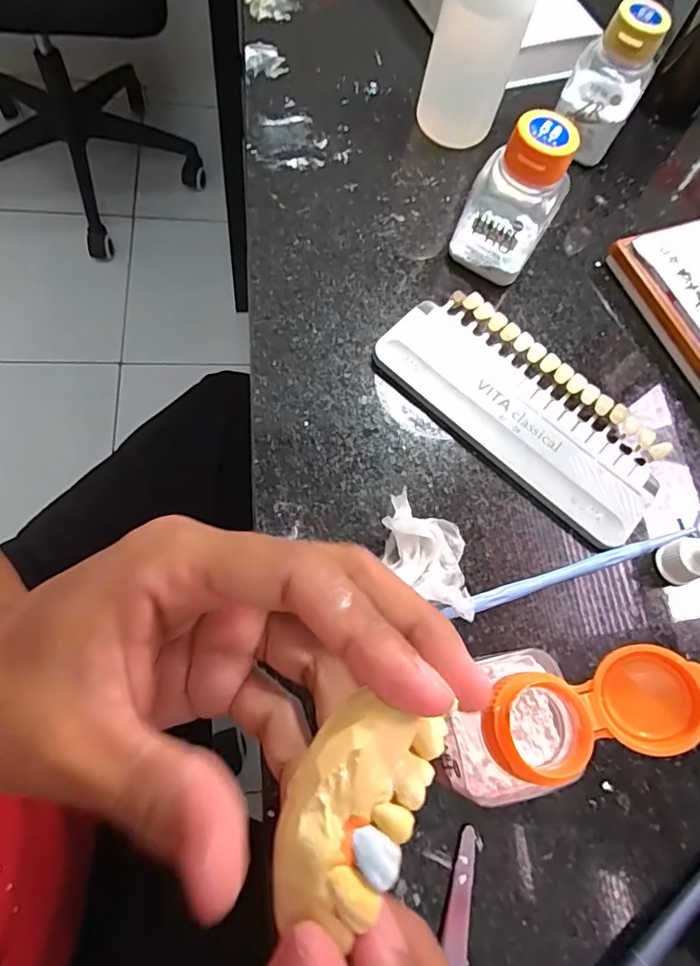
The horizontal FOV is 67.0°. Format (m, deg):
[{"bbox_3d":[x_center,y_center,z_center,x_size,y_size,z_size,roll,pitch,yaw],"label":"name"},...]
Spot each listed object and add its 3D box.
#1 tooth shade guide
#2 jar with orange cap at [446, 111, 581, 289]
[{"bbox_3d":[0.086,-0.039,0.259,0.144,0.009,0.068,41,69,9],"label":"tooth shade guide"},{"bbox_3d":[0.082,-0.140,0.264,0.041,0.071,0.033,33,68,6],"label":"jar with orange cap"}]

